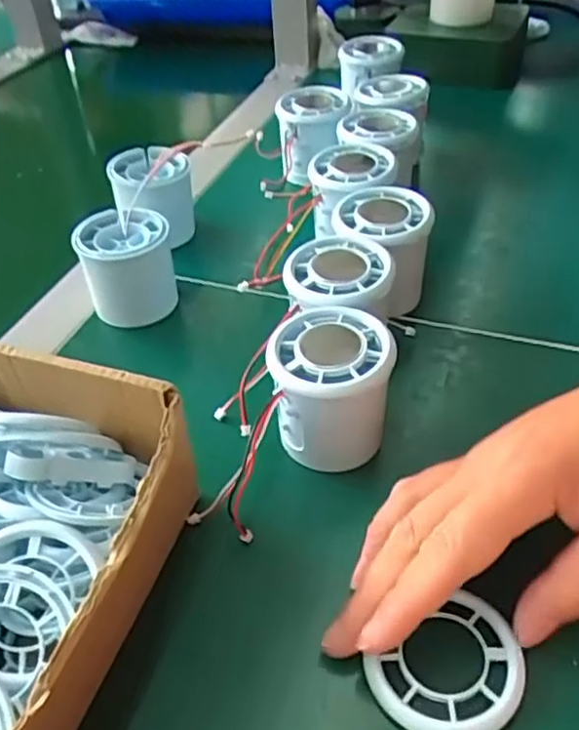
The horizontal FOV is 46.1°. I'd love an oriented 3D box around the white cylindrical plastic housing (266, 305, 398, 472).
[{"bbox_3d":[0.020,0.013,0.322,0.053,0.062,0.051,-3,43,3],"label":"white cylindrical plastic housing"}]

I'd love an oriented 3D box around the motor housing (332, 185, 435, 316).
[{"bbox_3d":[0.053,-0.066,0.407,0.054,0.063,0.058,-25,46,-20],"label":"motor housing"}]

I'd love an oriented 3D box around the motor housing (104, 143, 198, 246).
[{"bbox_3d":[-0.092,-0.112,0.473,0.056,0.055,0.064,-24,46,-19],"label":"motor housing"}]

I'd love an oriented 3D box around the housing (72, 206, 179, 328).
[{"bbox_3d":[-0.097,-0.058,0.416,0.051,0.057,0.051,-13,43,-8],"label":"housing"}]

